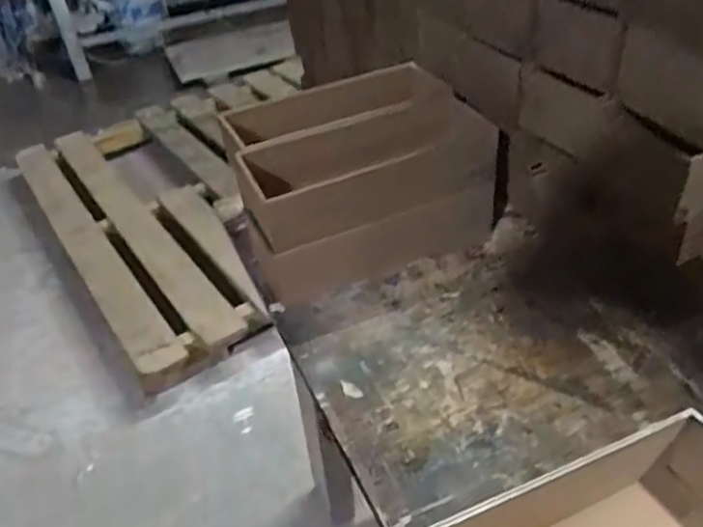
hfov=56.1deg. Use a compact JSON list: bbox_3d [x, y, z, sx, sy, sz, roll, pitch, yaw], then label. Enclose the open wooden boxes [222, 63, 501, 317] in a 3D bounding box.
[{"bbox_3d":[0.001,-0.106,0.765,0.256,0.133,0.234,-17,38,-14],"label":"open wooden boxes"}]

